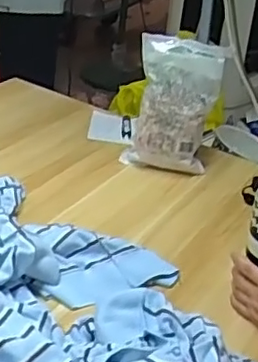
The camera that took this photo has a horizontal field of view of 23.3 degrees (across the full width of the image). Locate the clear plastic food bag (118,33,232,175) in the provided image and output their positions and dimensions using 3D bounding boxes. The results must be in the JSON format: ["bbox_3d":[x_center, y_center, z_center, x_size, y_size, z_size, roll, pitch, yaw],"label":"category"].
[{"bbox_3d":[0.087,-0.135,1.204,0.164,0.254,0.073,12,30,8],"label":"clear plastic food bag"}]

